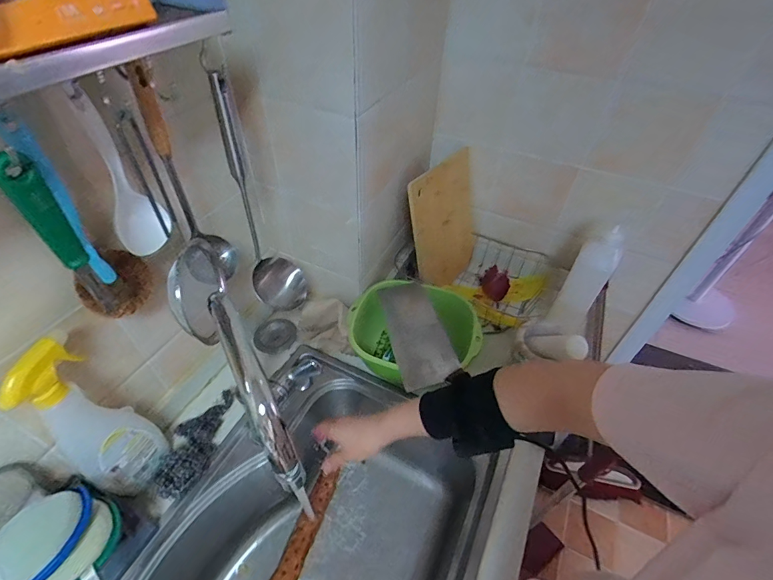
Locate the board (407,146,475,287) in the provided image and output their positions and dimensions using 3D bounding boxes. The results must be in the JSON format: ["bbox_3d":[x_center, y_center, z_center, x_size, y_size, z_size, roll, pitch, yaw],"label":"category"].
[{"bbox_3d":[0.129,-0.141,0.835,0.023,0.282,0.203,23,46,36],"label":"board"}]

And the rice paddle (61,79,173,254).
[{"bbox_3d":[-0.288,-0.121,0.421,0.024,0.177,0.058,35,54,28],"label":"rice paddle"}]

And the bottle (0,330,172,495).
[{"bbox_3d":[-0.365,0.167,0.492,0.059,0.266,0.089,3,45,1],"label":"bottle"}]

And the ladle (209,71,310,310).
[{"bbox_3d":[-0.171,-0.110,0.546,0.084,0.338,0.058,-13,47,-15],"label":"ladle"}]

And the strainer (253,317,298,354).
[{"bbox_3d":[-0.222,0.090,0.784,0.067,0.023,0.079,24,49,20],"label":"strainer"}]

